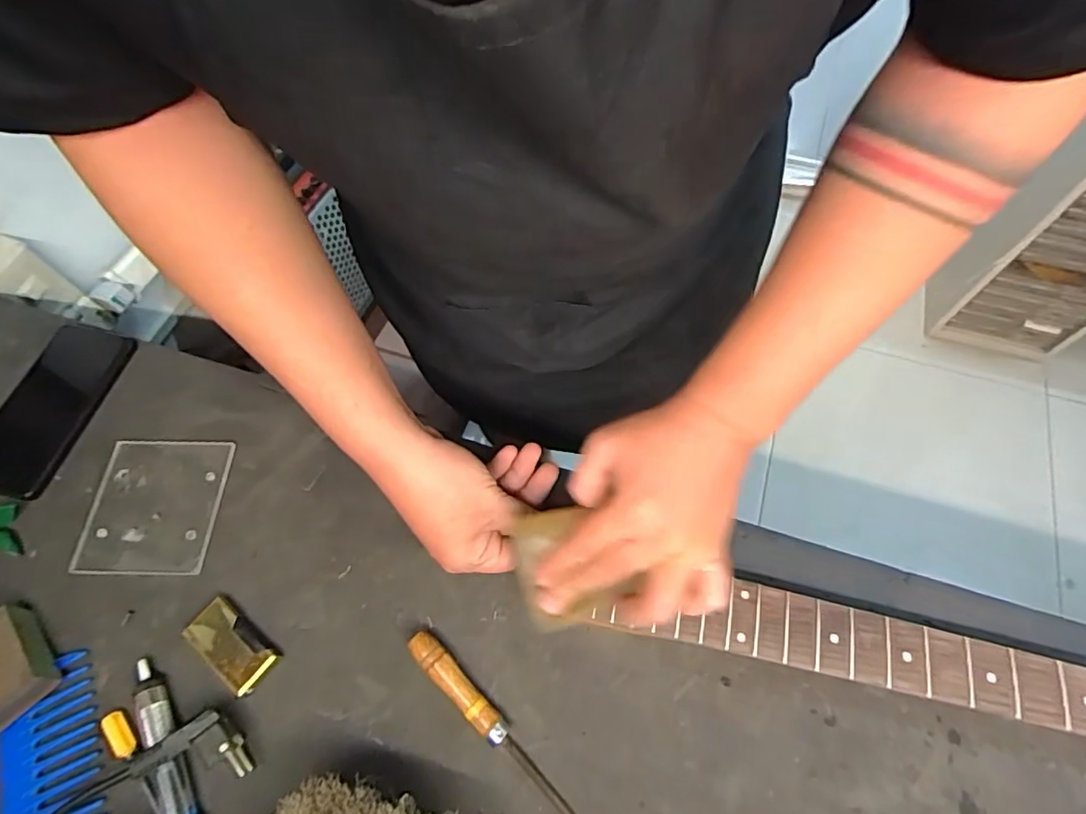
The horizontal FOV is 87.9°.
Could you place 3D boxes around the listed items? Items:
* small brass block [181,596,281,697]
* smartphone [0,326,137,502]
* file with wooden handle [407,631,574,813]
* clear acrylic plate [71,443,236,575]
[{"bbox_3d":[-0.228,0.174,0.412,0.068,0.014,0.036,35,68,17],"label":"small brass block"},{"bbox_3d":[-0.447,-0.002,0.505,0.082,0.012,0.165,11,63,6],"label":"smartphone"},{"bbox_3d":[-0.028,0.228,0.383,0.019,0.020,0.184,-41,69,-18],"label":"file with wooden handle"},{"bbox_3d":[-0.320,0.081,0.468,0.102,0.007,0.112,0,64,2],"label":"clear acrylic plate"}]

